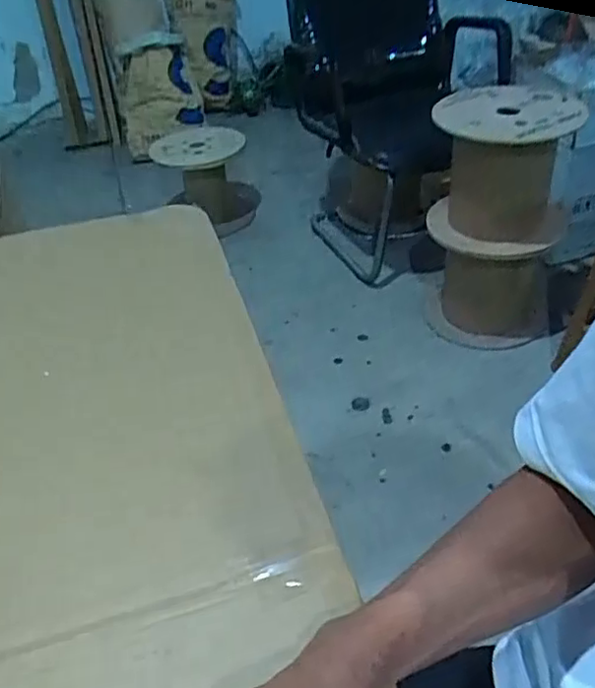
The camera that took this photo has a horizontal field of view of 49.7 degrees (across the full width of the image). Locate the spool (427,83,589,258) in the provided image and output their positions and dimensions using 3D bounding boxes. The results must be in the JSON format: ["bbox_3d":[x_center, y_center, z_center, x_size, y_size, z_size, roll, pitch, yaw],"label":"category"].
[{"bbox_3d":[0.508,-0.441,1.606,0.324,0.357,0.334,6,45,16],"label":"spool"}]

